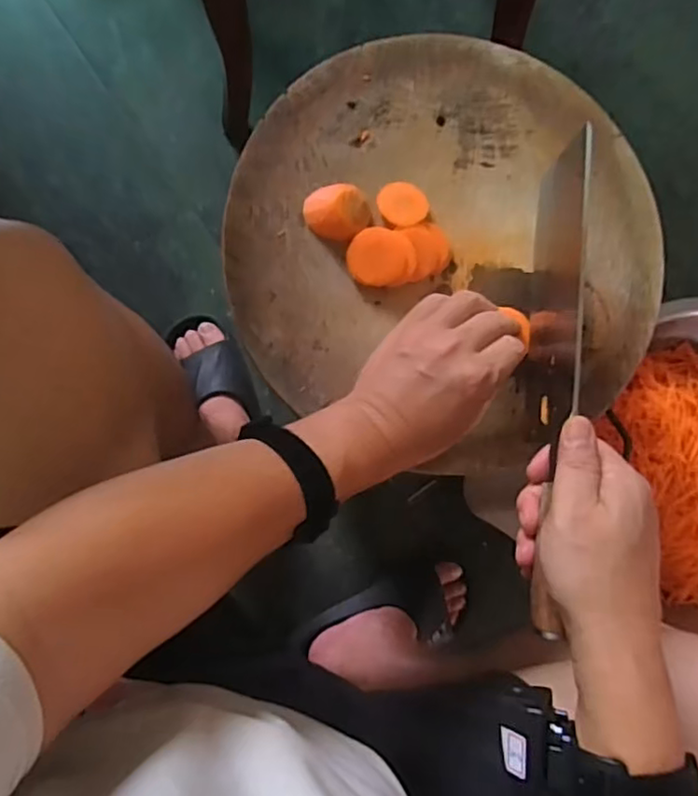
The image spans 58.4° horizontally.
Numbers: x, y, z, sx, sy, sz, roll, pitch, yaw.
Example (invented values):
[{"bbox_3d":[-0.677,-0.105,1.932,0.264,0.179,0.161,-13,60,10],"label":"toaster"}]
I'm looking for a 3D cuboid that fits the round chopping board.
[{"bbox_3d":[0.080,-0.116,0.480,0.335,0.022,0.333,5,83,-6],"label":"round chopping board"}]

